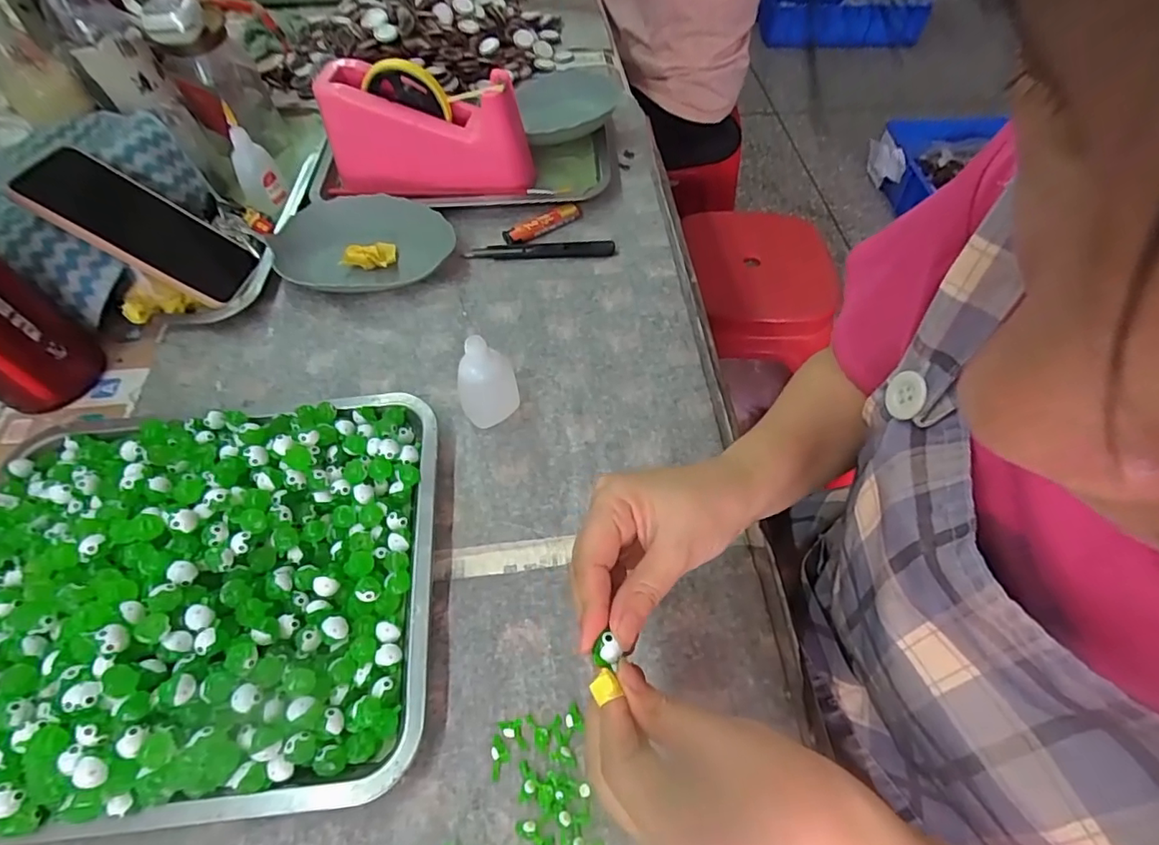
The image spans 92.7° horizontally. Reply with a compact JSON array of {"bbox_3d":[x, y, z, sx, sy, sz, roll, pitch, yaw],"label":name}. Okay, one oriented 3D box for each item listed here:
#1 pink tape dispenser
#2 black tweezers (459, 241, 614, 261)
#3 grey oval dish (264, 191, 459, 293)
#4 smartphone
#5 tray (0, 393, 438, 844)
[{"bbox_3d":[-0.146,-0.282,0.538,0.194,0.098,0.070,7,57,5],"label":"pink tape dispenser"},{"bbox_3d":[-0.038,-0.164,0.527,0.140,0.010,0.021,-2,57,0],"label":"black tweezers"},{"bbox_3d":[-0.202,-0.166,0.520,0.160,0.033,0.115,1,57,1],"label":"grey oval dish"},{"bbox_3d":[-0.360,-0.164,0.463,0.150,0.012,0.077,33,46,-30],"label":"smartphone"},{"bbox_3d":[-0.245,0.090,0.336,0.296,0.054,0.254,-5,57,-2],"label":"tray"}]

